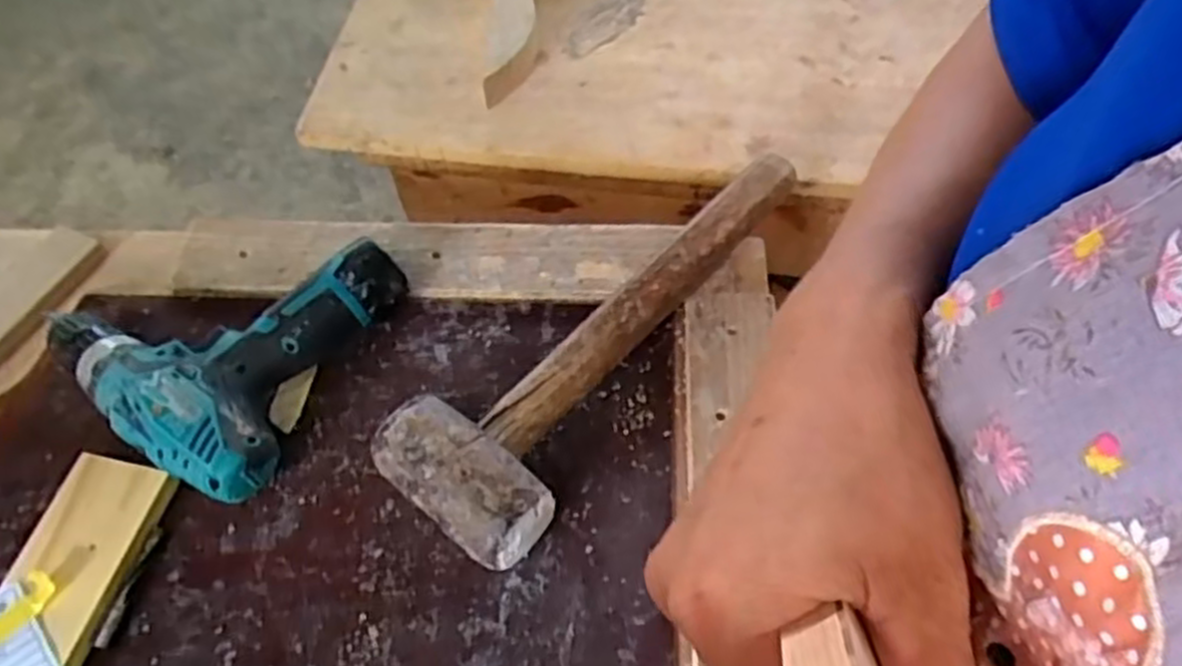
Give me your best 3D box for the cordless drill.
[{"bbox_3d":[-0.242,-0.001,0.516,0.177,0.051,0.177,24,63,16],"label":"cordless drill"}]

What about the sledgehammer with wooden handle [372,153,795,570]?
[{"bbox_3d":[0.020,-0.010,0.508,0.109,0.057,0.344,34,67,21],"label":"sledgehammer with wooden handle"}]

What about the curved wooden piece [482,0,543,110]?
[{"bbox_3d":[-0.072,-0.288,0.738,0.047,0.031,0.183,-1,59,2],"label":"curved wooden piece"}]

